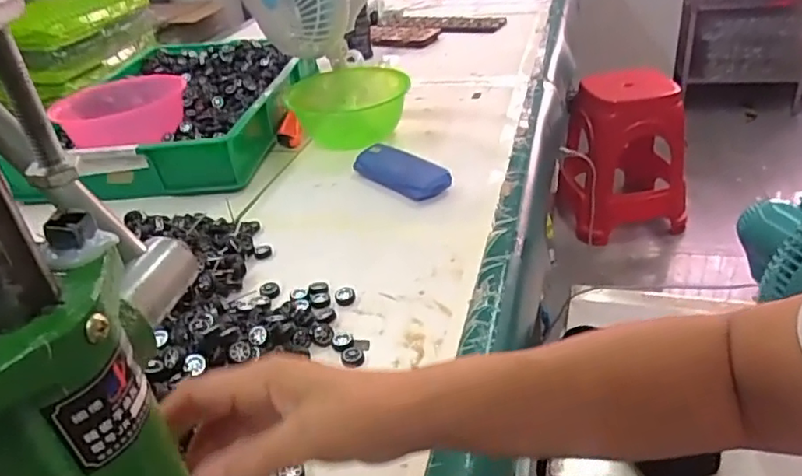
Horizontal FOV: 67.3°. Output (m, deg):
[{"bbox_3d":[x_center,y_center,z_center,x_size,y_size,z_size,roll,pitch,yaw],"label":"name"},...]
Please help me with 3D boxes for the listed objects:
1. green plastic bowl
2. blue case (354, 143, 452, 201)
[{"bbox_3d":[-0.081,-0.207,0.952,0.176,0.079,0.179,-5,32,3],"label":"green plastic bowl"},{"bbox_3d":[-0.002,-0.086,0.797,0.050,0.037,0.144,-30,39,-33],"label":"blue case"}]

